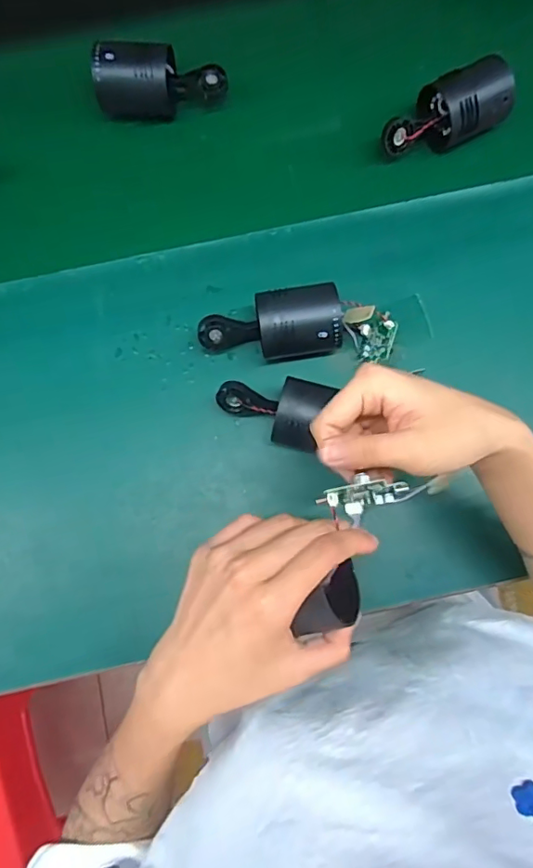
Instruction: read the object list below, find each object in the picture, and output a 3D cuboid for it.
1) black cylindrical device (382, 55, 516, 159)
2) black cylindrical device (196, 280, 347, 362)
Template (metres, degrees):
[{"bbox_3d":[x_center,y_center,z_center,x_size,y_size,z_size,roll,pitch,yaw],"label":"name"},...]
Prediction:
[{"bbox_3d":[0.160,-0.285,0.473,0.117,0.047,0.061,-22,80,10],"label":"black cylindrical device"},{"bbox_3d":[0.004,-0.089,0.432,0.114,0.045,0.049,-8,79,13],"label":"black cylindrical device"}]

